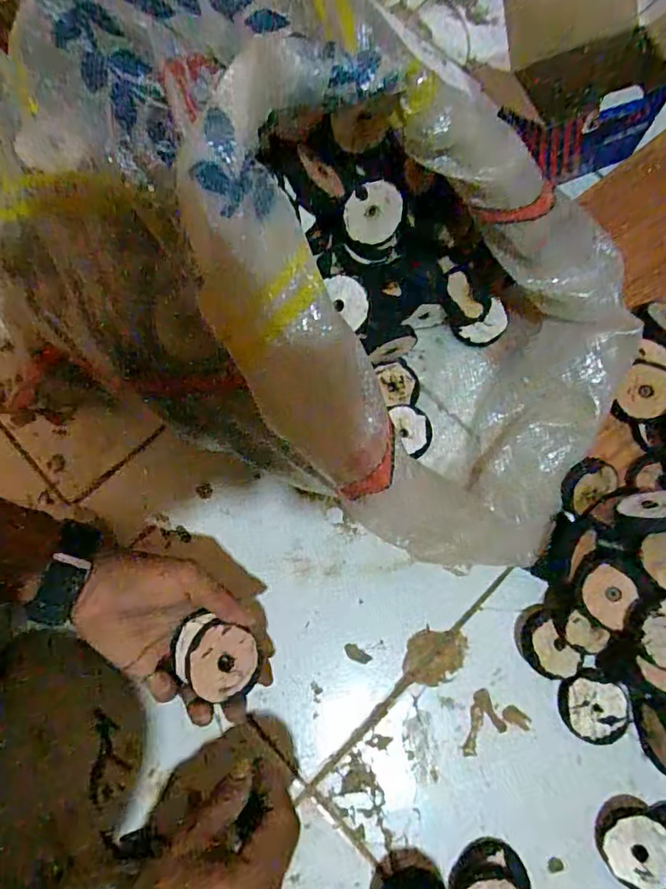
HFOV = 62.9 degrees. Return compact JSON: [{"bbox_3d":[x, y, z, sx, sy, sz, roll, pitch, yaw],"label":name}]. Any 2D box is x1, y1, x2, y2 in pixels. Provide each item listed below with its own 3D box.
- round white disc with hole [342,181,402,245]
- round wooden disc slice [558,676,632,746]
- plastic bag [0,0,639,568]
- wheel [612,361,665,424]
[{"bbox_3d":[0.032,-0.179,0.425,0.045,0.044,0.010,-30,49,18],"label":"round white disc with hole"},{"bbox_3d":[0.204,0.207,0.425,0.053,0.013,0.047,8,74,3],"label":"round wooden disc slice"},{"bbox_3d":[0.019,-0.110,0.396,0.421,0.255,0.271,26,76,8],"label":"plastic bag"},{"bbox_3d":[0.263,-0.043,0.456,0.042,0.005,0.049,28,101,19],"label":"wheel"}]

